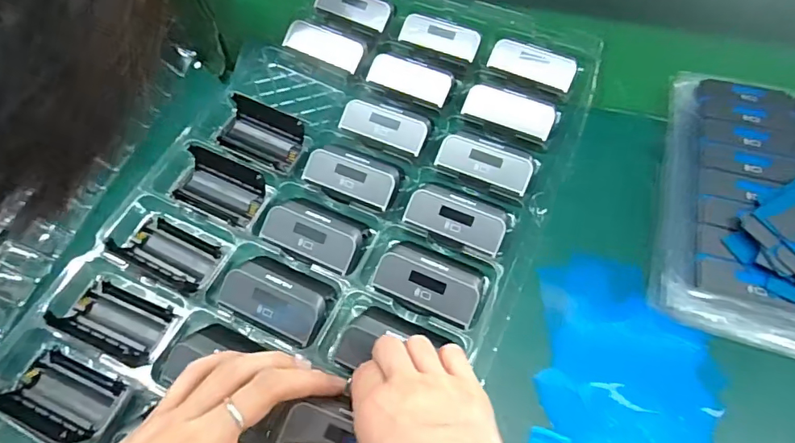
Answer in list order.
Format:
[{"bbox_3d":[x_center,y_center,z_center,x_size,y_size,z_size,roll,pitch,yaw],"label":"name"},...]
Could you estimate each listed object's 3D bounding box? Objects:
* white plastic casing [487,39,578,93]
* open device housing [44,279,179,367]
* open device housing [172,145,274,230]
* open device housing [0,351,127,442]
[{"bbox_3d":[0.121,-0.141,0.438,0.075,0.008,0.031,22,88,15],"label":"white plastic casing"},{"bbox_3d":[-0.195,0.069,0.340,0.075,0.024,0.043,19,61,13],"label":"open device housing"},{"bbox_3d":[-0.141,-0.029,0.385,0.073,0.024,0.047,24,63,16],"label":"open device housing"},{"bbox_3d":[-0.219,0.112,0.314,0.067,0.024,0.043,19,62,13],"label":"open device housing"}]

